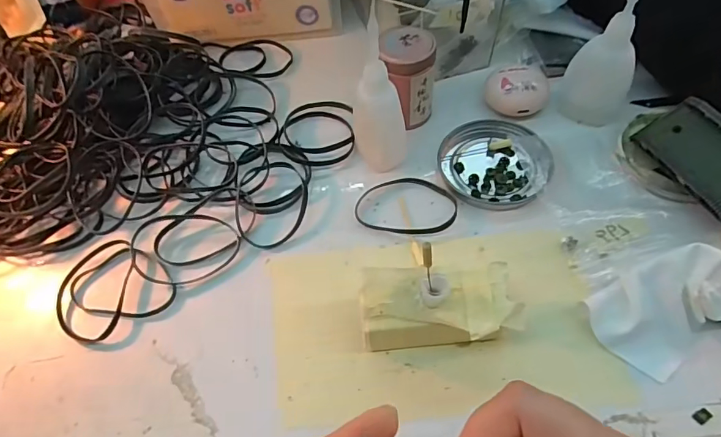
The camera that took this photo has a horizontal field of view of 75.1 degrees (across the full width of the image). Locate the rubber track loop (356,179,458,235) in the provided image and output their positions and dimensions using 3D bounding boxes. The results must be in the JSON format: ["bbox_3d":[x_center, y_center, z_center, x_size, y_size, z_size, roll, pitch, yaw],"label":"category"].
[{"bbox_3d":[0.033,-0.010,0.330,0.070,0.007,0.049,6,59,8],"label":"rubber track loop"}]

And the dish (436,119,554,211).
[{"bbox_3d":[0.098,-0.040,0.340,0.075,0.009,0.079,-2,58,3],"label":"dish"}]

